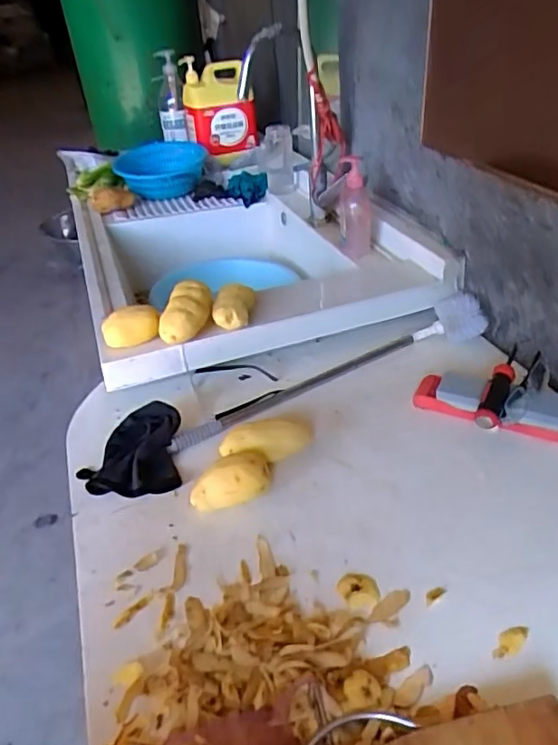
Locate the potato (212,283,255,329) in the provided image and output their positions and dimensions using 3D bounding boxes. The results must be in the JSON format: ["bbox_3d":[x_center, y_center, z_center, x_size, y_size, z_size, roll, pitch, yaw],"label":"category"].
[{"bbox_3d":[-0.072,-0.113,0.918,0.061,0.047,0.097,-4,35,3],"label":"potato"}]

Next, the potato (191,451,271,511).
[{"bbox_3d":[-0.059,0.131,0.717,0.105,0.055,0.061,-9,35,-5],"label":"potato"}]

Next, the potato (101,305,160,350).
[{"bbox_3d":[-0.226,-0.067,0.875,0.088,0.045,0.043,-12,35,-9],"label":"potato"}]

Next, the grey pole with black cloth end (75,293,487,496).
[{"bbox_3d":[0.030,0.014,0.869,0.666,0.056,0.131,-23,38,-23],"label":"grey pole with black cloth end"}]

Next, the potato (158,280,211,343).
[{"bbox_3d":[-0.140,-0.096,0.891,0.059,0.056,0.108,7,37,17],"label":"potato"}]

